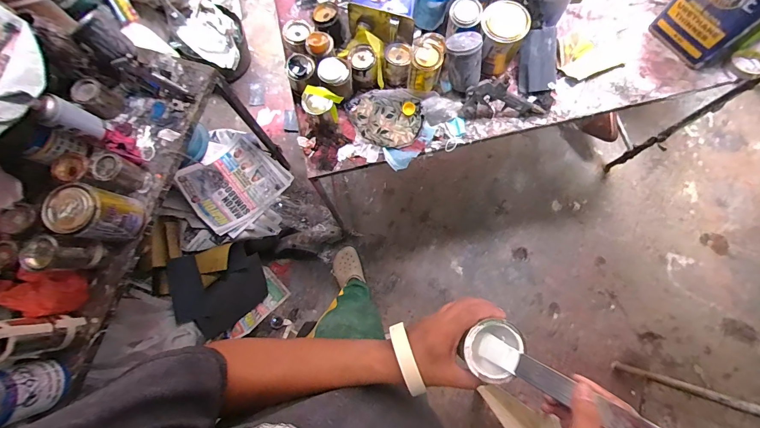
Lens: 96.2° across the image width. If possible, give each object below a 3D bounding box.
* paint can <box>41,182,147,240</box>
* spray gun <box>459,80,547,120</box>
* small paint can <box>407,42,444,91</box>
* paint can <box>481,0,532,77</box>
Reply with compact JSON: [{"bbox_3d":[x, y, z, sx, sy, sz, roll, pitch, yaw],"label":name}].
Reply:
[{"bbox_3d":[-0.594,-0.002,0.714,0.096,0.161,0.103,0,80,2],"label":"paint can"},{"bbox_3d":[0.301,-0.271,0.810,0.207,0.094,0.047,-3,76,0],"label":"spray gun"},{"bbox_3d":[0.104,-0.336,0.789,0.074,0.086,0.074,12,81,4],"label":"small paint can"},{"bbox_3d":[0.280,-0.410,0.807,0.103,0.120,0.098,0,80,2],"label":"paint can"}]

